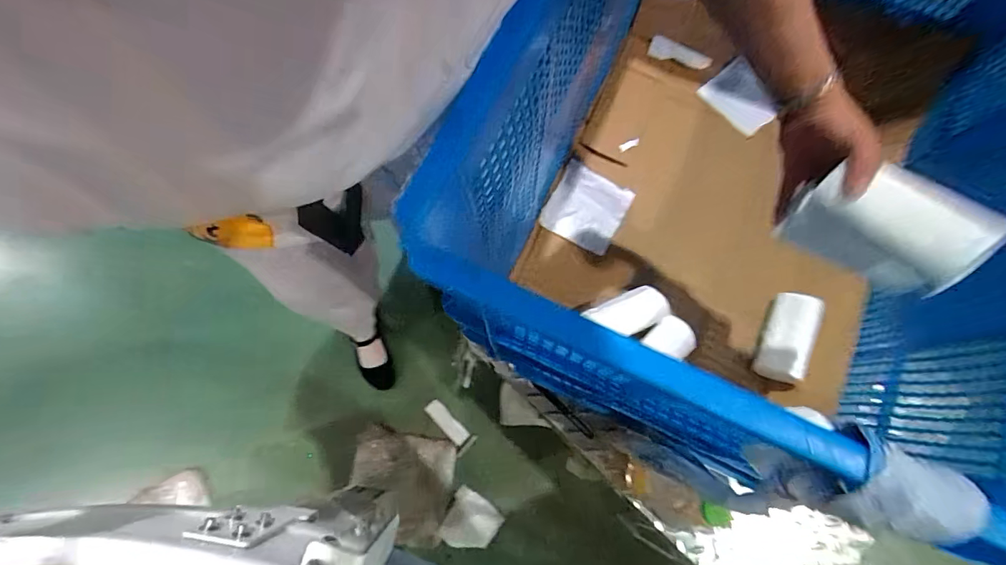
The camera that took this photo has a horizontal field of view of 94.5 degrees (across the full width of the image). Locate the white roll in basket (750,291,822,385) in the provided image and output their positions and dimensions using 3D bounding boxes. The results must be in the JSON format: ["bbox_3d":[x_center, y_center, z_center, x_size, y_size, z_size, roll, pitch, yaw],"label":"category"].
[{"bbox_3d":[0.416,0.081,0.683,0.052,0.066,0.129,16,77,5],"label":"white roll in basket"}]

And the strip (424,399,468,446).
[{"bbox_3d":[-0.143,0.353,1.178,0.125,0.005,0.045,42,81,15],"label":"strip"}]

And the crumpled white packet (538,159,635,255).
[{"bbox_3d":[0.140,-0.128,0.790,0.125,0.023,0.132,29,79,8],"label":"crumpled white packet"}]

